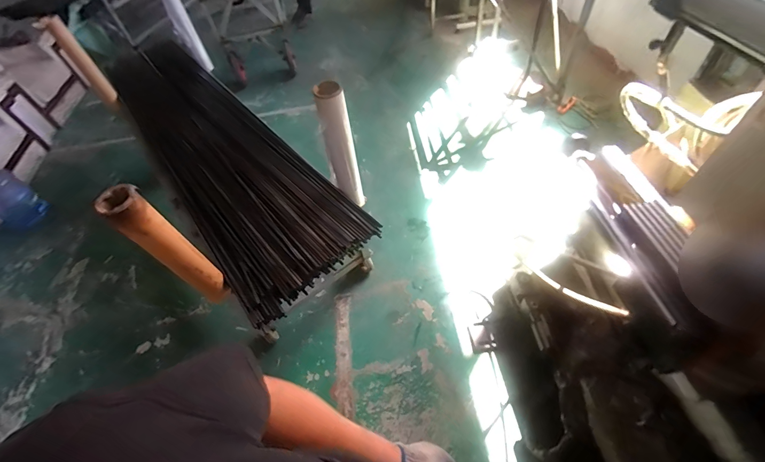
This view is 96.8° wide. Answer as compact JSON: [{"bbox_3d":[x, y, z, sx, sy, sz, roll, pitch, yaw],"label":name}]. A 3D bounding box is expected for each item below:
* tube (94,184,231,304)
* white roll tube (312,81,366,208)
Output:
[{"bbox_3d":[-0.614,0.061,1.003,0.092,0.482,0.095,33,63,29],"label":"tube"},{"bbox_3d":[-0.139,-0.275,1.194,0.095,0.463,0.074,-5,51,5],"label":"white roll tube"}]

